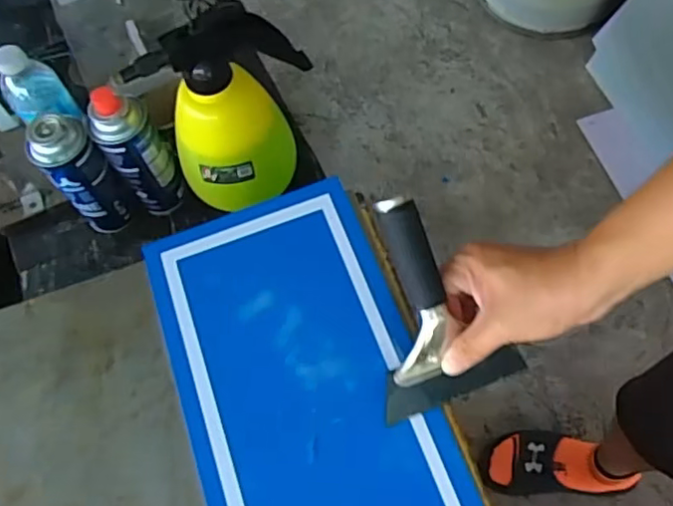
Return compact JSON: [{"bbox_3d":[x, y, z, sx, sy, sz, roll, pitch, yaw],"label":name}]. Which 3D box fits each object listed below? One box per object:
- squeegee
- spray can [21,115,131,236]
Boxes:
[{"bbox_3d":[0.077,0.044,0.456,0.099,0.038,0.177,-16,108,-8],"label":"squeegee"},{"bbox_3d":[-0.298,-0.089,0.725,0.066,0.174,0.053,-29,66,-10],"label":"spray can"}]

